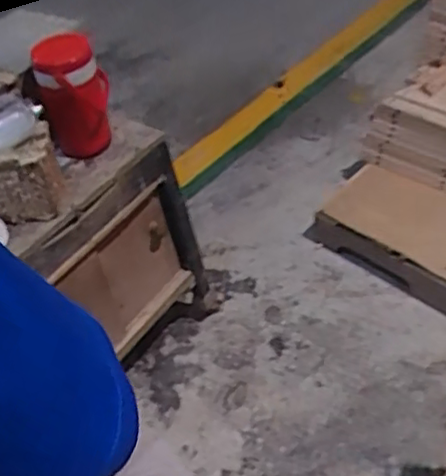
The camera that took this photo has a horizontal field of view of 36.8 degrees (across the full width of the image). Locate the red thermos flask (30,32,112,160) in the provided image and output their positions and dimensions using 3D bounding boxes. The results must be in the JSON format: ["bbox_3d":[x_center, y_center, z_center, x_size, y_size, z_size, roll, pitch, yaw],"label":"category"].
[{"bbox_3d":[-0.271,-0.261,1.217,0.117,0.233,0.104,-13,45,-7],"label":"red thermos flask"}]

